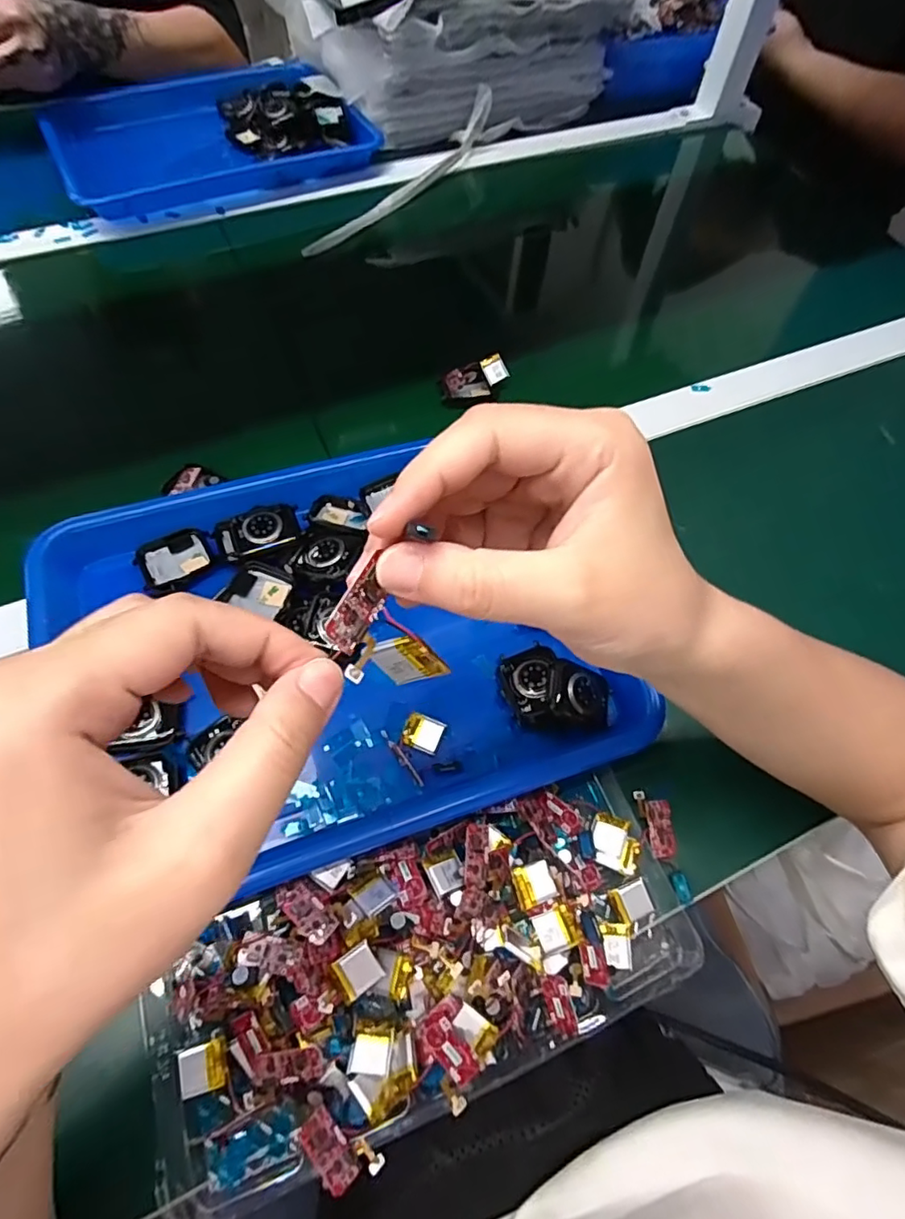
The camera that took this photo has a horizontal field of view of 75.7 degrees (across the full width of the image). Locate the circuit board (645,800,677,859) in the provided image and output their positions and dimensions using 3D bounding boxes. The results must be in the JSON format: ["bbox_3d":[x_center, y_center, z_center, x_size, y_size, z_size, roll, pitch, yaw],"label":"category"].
[{"bbox_3d":[0.116,0.122,0.324,0.015,0.005,0.029,1,61,-2],"label":"circuit board"}]

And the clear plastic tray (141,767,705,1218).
[{"bbox_3d":[-0.011,0.171,0.285,0.266,0.035,0.116,-19,63,-13],"label":"clear plastic tray"}]

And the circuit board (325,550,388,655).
[{"bbox_3d":[-0.025,-0.001,0.161,0.004,0.014,0.027,16,66,38],"label":"circuit board"}]

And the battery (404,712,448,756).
[{"bbox_3d":[-0.016,0.070,0.330,0.021,0.004,0.019,20,62,8],"label":"battery"}]

